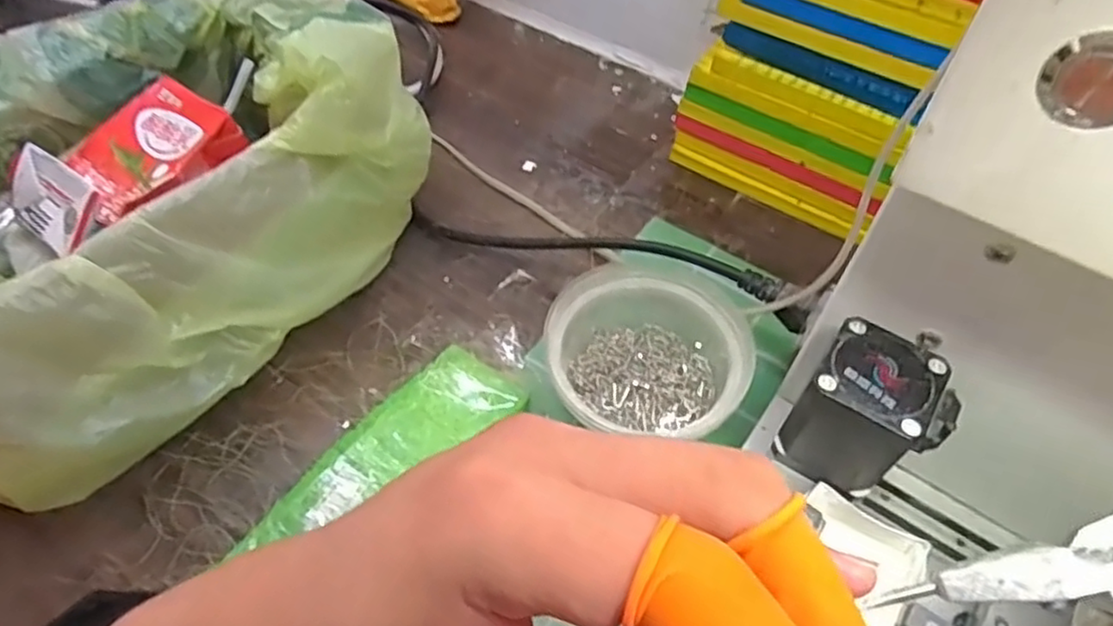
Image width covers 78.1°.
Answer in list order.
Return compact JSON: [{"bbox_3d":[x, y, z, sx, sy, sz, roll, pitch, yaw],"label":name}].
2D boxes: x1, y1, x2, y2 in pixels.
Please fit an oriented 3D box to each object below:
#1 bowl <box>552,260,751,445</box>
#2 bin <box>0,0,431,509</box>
[{"bbox_3d":[0.046,0.024,0.354,0.095,0.055,0.085,17,55,11],"label":"bowl"},{"bbox_3d":[-0.218,-0.055,0.364,0.193,0.130,0.296,27,57,17],"label":"bin"}]

